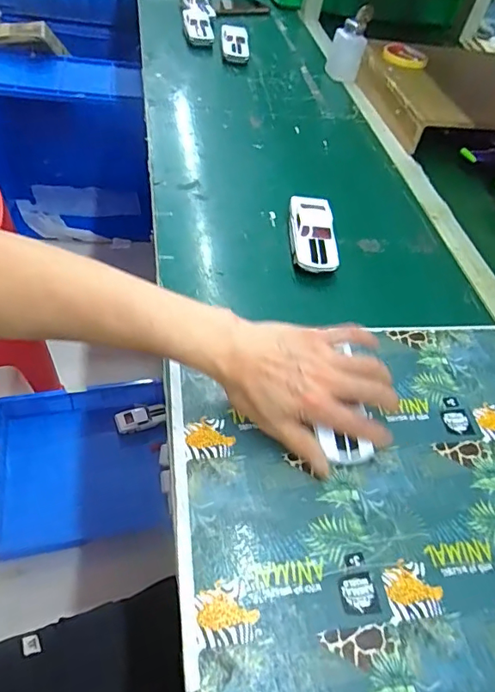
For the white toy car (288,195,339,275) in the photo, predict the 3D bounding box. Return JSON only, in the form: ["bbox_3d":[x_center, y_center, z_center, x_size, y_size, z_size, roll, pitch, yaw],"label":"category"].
[{"bbox_3d":[0.082,-0.141,0.620,0.054,0.042,0.120,4,50,-7],"label":"white toy car"}]

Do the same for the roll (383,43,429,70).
[{"bbox_3d":[0.312,-0.574,0.964,0.087,0.013,0.087,6,50,-7],"label":"roll"}]

